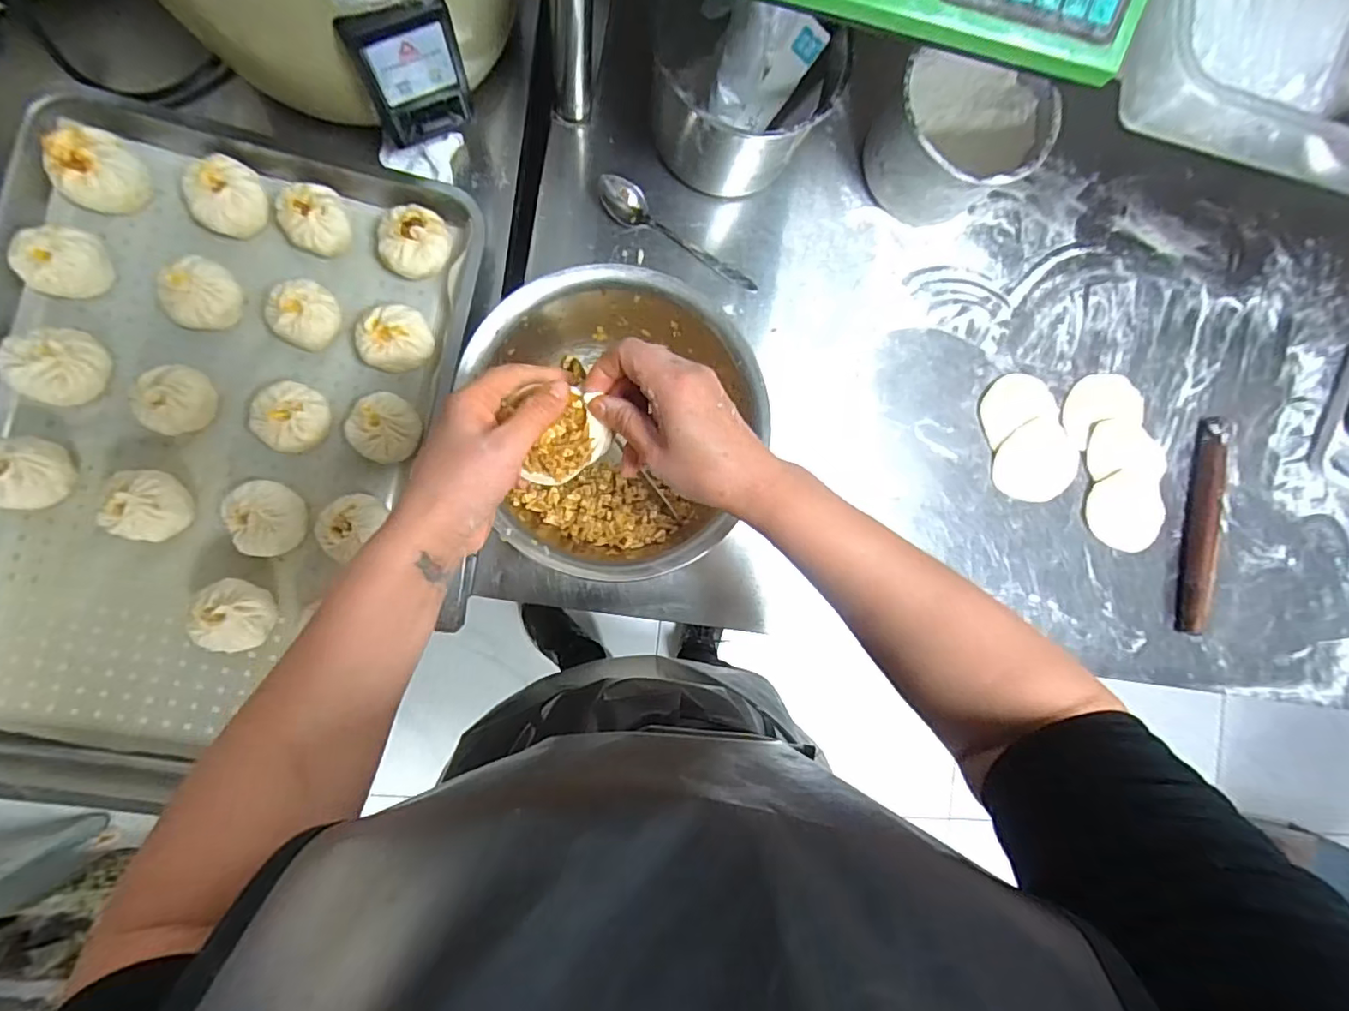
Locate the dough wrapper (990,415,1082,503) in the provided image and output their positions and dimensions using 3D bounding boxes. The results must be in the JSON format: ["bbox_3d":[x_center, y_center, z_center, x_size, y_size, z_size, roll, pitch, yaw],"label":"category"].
[{"bbox_3d":[0.413,-0.051,0.664,0.107,0.012,0.089,-15,90,-9],"label":"dough wrapper"}]

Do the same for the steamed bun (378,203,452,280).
[{"bbox_3d":[-0.242,-0.244,0.554,0.062,0.046,0.060,0,88,-9],"label":"steamed bun"}]

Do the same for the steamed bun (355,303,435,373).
[{"bbox_3d":[-0.258,-0.152,0.545,0.061,0.048,0.056,0,88,-9],"label":"steamed bun"}]

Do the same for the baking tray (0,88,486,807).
[{"bbox_3d":[-0.413,-0.049,0.524,0.385,0.067,0.587,12,87,-8],"label":"baking tray"}]

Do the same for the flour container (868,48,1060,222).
[{"bbox_3d":[0.287,-0.365,0.606,0.152,0.108,0.127,-17,89,-9],"label":"flour container"}]

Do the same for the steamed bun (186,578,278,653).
[{"bbox_3d":[-0.381,0.096,0.514,0.058,0.052,0.061,0,88,-9],"label":"steamed bun"}]

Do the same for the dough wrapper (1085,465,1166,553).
[{"bbox_3d":[0.533,0.005,0.681,0.114,0.005,0.095,-27,90,-9],"label":"dough wrapper"}]

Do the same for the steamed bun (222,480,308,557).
[{"bbox_3d":[-0.361,0.012,0.522,0.055,0.047,0.061,-26,92,-9],"label":"steamed bun"}]

